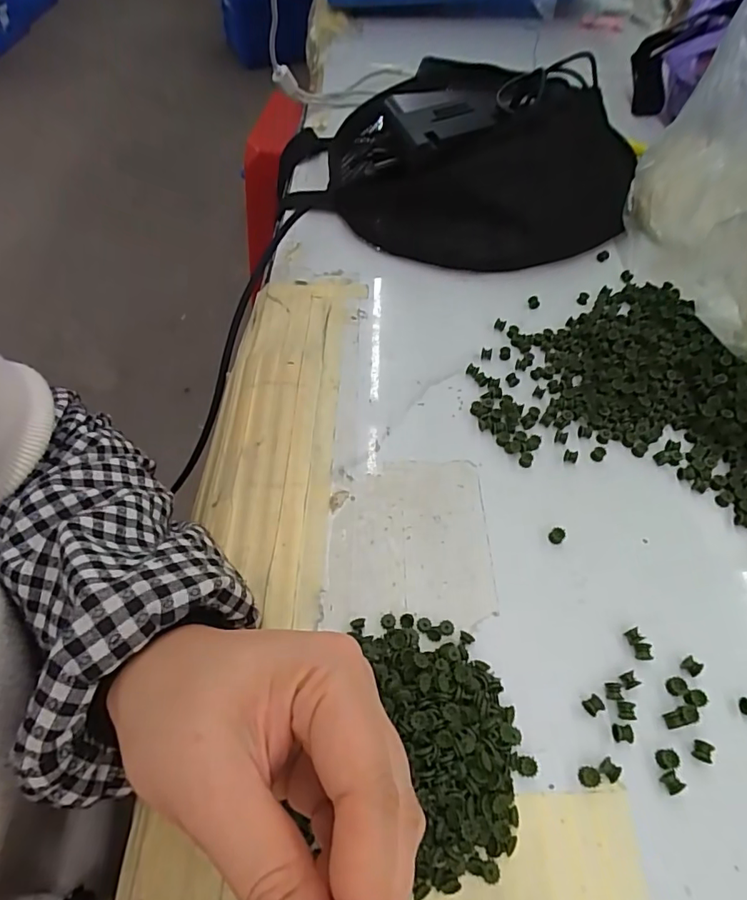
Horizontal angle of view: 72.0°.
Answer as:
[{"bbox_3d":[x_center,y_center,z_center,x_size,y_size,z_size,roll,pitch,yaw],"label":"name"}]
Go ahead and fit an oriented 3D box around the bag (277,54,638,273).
[{"bbox_3d":[0.053,-0.246,0.417,0.261,0.083,0.204,-7,57,-5],"label":"bag"}]

